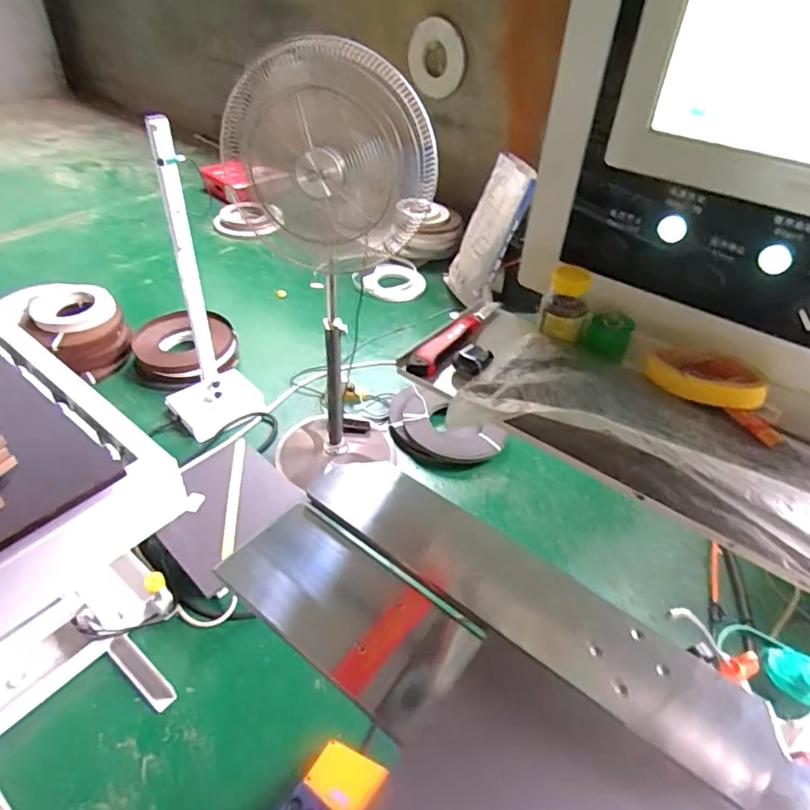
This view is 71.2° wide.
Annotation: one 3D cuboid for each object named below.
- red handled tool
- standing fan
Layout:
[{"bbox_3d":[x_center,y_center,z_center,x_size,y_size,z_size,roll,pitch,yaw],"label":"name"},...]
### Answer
[{"bbox_3d":[0.073,-0.101,0.777,0.034,0.022,0.217,25,46,23],"label":"red handled tool"},{"bbox_3d":[-0.220,-0.323,1.701,0.460,1.320,0.529,-5,42,-9],"label":"standing fan"}]

